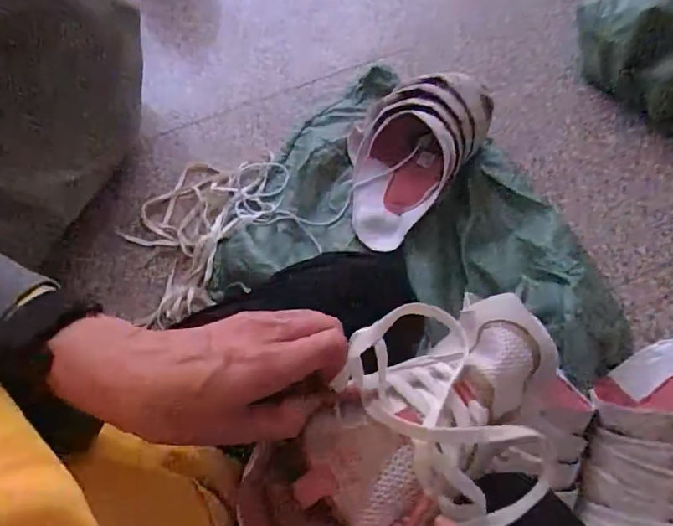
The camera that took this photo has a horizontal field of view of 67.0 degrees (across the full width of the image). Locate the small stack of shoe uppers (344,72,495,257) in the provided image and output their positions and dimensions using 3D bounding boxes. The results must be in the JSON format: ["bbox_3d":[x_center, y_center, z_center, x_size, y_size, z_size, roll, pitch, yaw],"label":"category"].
[{"bbox_3d":[0.103,-0.161,0.746,0.178,0.101,0.258,22,67,11],"label":"small stack of shoe uppers"}]

